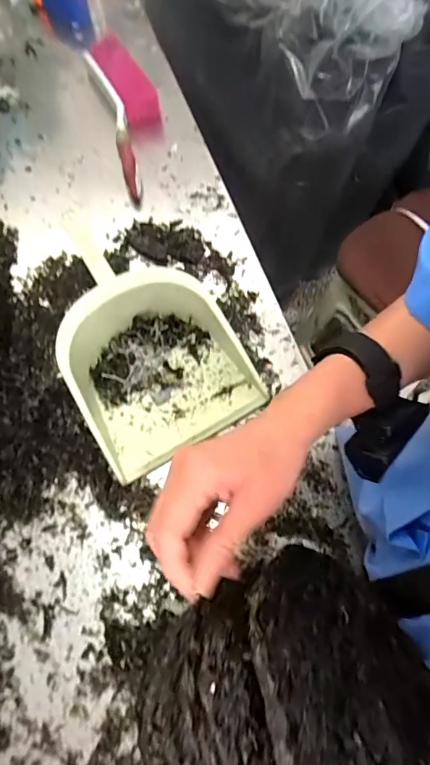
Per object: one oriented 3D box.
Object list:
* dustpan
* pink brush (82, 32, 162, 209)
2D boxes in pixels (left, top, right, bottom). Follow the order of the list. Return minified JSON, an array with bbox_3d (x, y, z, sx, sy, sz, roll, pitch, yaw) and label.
[{"bbox_3d":[-0.093,-0.068,0.620,0.225,0.093,0.312,-28,71,-8],"label":"dustpan"},{"bbox_3d":[-0.134,-0.441,0.773,0.093,0.045,0.326,-18,70,-4],"label":"pink brush"}]

